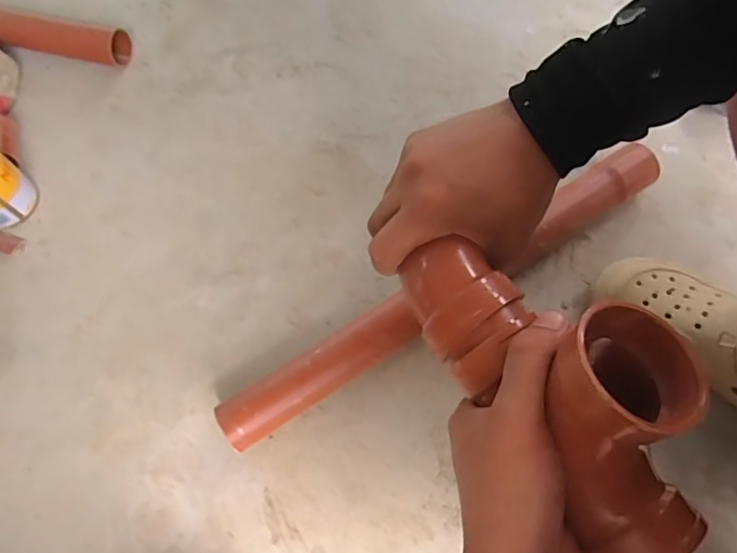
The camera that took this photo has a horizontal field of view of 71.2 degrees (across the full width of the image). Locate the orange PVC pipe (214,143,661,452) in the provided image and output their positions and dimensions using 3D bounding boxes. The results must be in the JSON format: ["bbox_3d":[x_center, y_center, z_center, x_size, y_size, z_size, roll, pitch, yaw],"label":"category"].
[{"bbox_3d":[0.102,0.014,0.624,0.615,0.067,0.057,-32,71,-11],"label":"orange PVC pipe"}]

